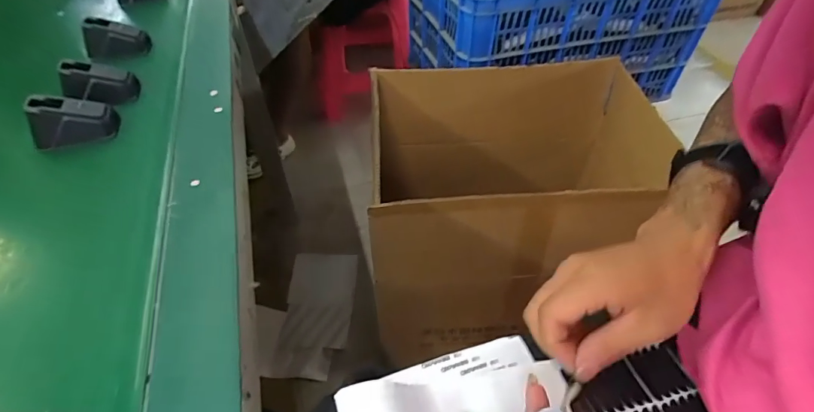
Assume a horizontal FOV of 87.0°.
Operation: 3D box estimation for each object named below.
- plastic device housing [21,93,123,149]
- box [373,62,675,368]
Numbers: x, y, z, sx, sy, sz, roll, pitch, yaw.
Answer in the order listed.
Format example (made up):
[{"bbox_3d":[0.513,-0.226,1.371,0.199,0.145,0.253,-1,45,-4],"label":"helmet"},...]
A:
[{"bbox_3d":[-0.322,-0.084,0.413,0.069,0.040,0.032,-16,48,-14],"label":"plastic device housing"},{"bbox_3d":[0.167,-0.005,0.815,0.439,0.366,0.360,-2,46,-1],"label":"box"}]

